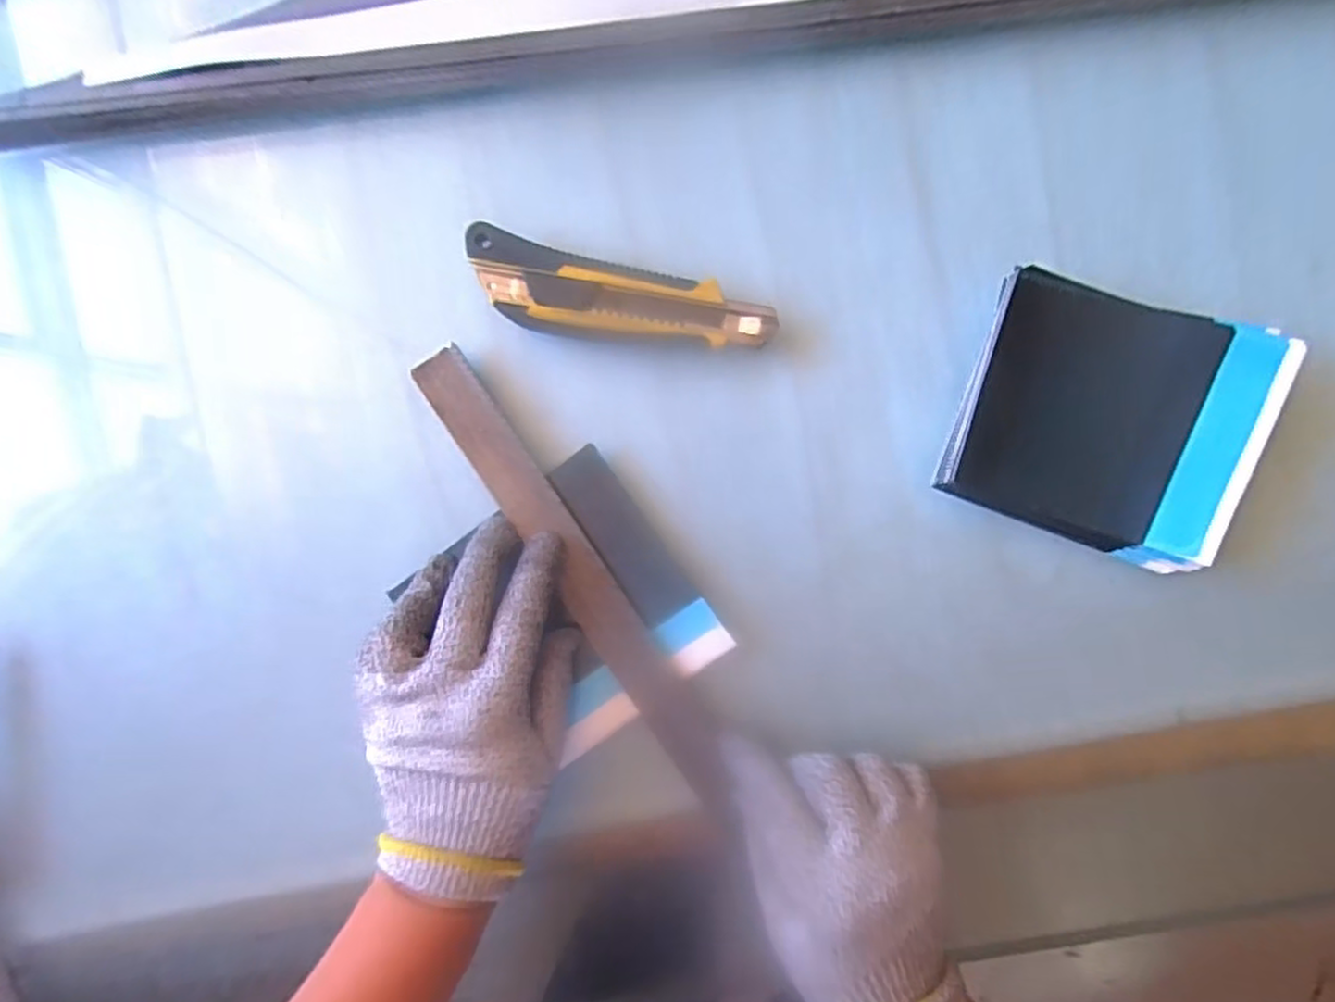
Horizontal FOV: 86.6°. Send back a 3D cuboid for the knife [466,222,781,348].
[{"bbox_3d":[-0.025,-0.095,0.349,0.150,0.027,0.040,15,92,4],"label":"knife"}]

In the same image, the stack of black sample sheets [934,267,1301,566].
[{"bbox_3d":[0.204,-0.036,0.327,0.135,0.037,0.112,19,92,4],"label":"stack of black sample sheets"}]

